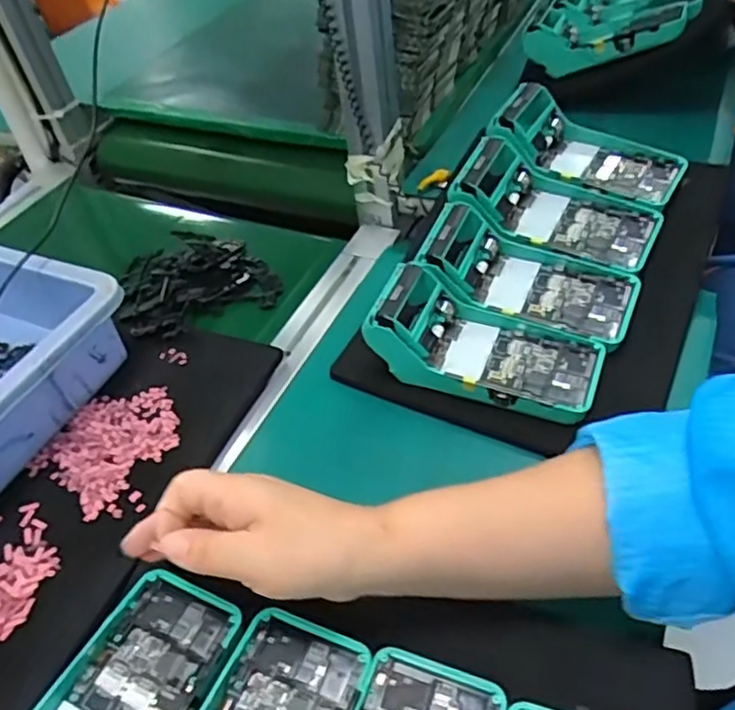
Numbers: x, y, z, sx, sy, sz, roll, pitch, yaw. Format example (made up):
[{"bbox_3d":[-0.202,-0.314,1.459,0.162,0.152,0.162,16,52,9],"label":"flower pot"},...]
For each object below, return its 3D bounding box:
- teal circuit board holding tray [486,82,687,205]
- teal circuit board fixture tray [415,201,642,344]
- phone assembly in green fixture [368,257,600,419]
[{"bbox_3d":[0.205,-0.199,0.598,0.172,0.077,0.092,14,49,20],"label":"teal circuit board holding tray"},{"bbox_3d":[0.131,-0.061,0.538,0.169,0.061,0.077,24,51,9],"label":"teal circuit board fixture tray"},{"bbox_3d":[0.092,-0.010,0.493,0.165,0.074,0.077,13,50,19],"label":"phone assembly in green fixture"}]

